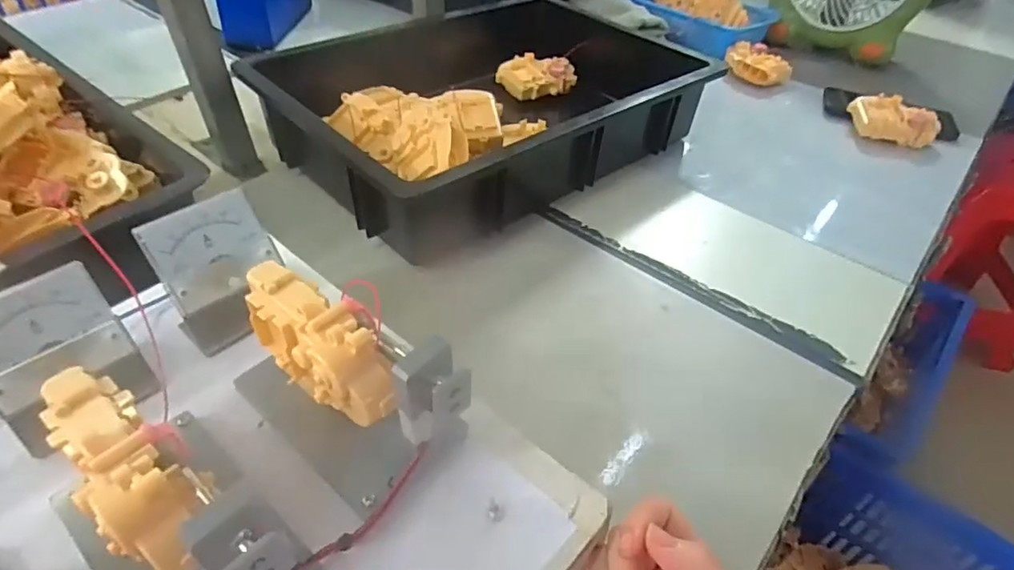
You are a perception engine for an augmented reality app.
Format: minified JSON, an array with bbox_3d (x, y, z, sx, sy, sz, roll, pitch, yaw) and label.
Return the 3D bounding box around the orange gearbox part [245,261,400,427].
[{"bbox_3d":[-0.094,0.027,0.285,0.035,0.043,0.094,-33,54,-33],"label":"orange gearbox part"}]

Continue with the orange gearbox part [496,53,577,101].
[{"bbox_3d":[0.038,-0.277,0.772,0.094,0.033,0.066,-19,48,-23],"label":"orange gearbox part"}]

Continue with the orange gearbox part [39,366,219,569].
[{"bbox_3d":[-0.155,0.070,0.233,0.095,0.040,0.035,30,49,25],"label":"orange gearbox part"}]

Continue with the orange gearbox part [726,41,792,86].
[{"bbox_3d":[0.375,-0.330,0.872,0.105,0.038,0.060,34,51,28],"label":"orange gearbox part"}]

